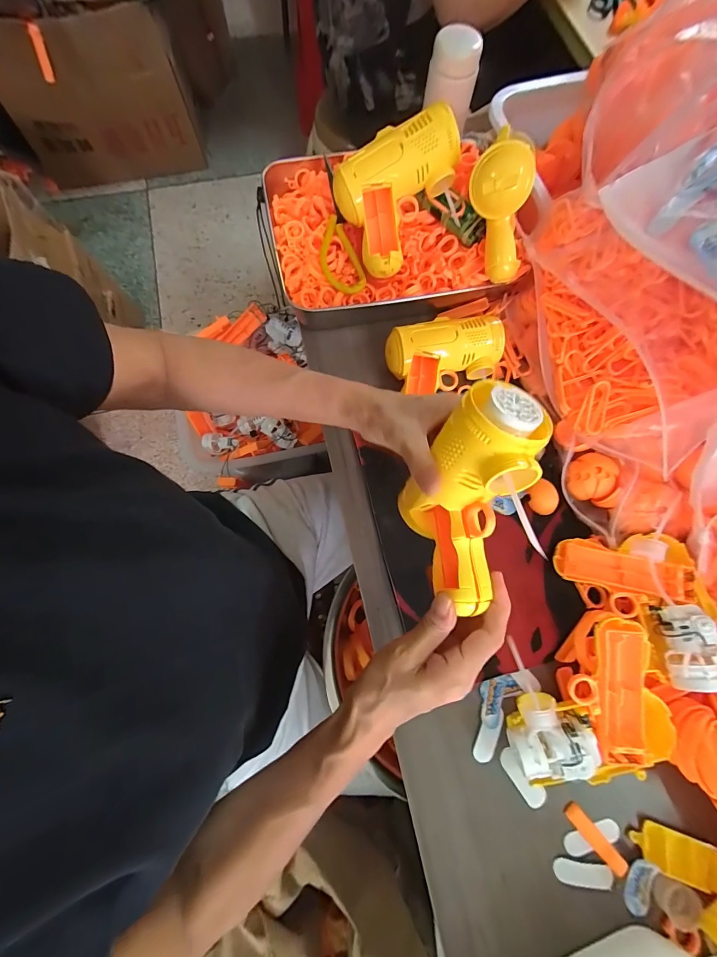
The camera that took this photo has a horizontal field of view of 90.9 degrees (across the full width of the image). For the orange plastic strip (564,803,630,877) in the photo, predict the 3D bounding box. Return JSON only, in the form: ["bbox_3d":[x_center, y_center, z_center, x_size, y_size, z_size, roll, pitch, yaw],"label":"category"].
[{"bbox_3d":[0.212,0.322,0.316,0.015,0.008,0.061,-39,79,-11],"label":"orange plastic strip"}]

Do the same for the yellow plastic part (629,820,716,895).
[{"bbox_3d":[0.279,0.328,0.308,0.066,0.015,0.031,18,75,4],"label":"yellow plastic part"}]

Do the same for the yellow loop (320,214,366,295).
[{"bbox_3d":[-0.024,-0.261,0.417,0.044,0.011,0.091,-21,85,6],"label":"yellow loop"}]

